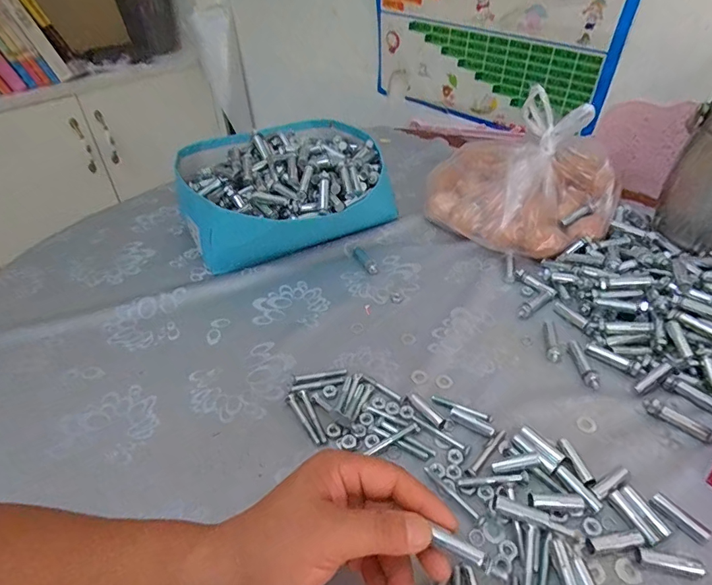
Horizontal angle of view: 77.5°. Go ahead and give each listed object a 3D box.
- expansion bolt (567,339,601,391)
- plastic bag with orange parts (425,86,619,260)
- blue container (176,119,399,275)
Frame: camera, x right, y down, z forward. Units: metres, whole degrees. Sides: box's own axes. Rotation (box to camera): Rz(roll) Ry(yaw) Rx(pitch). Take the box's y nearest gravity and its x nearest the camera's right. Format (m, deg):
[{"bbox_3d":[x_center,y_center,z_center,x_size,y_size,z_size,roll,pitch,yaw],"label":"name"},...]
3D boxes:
[{"bbox_3d":[0.224,0.068,0.438,0.014,0.008,0.058,-1,42,3],"label":"expansion bolt"},{"bbox_3d":[0.210,-0.148,0.579,0.246,0.155,0.159,16,46,20],"label":"plastic bag with orange parts"},{"bbox_3d":[-0.102,-0.154,0.628,0.277,0.113,0.264,-19,44,-16],"label":"blue container"}]

